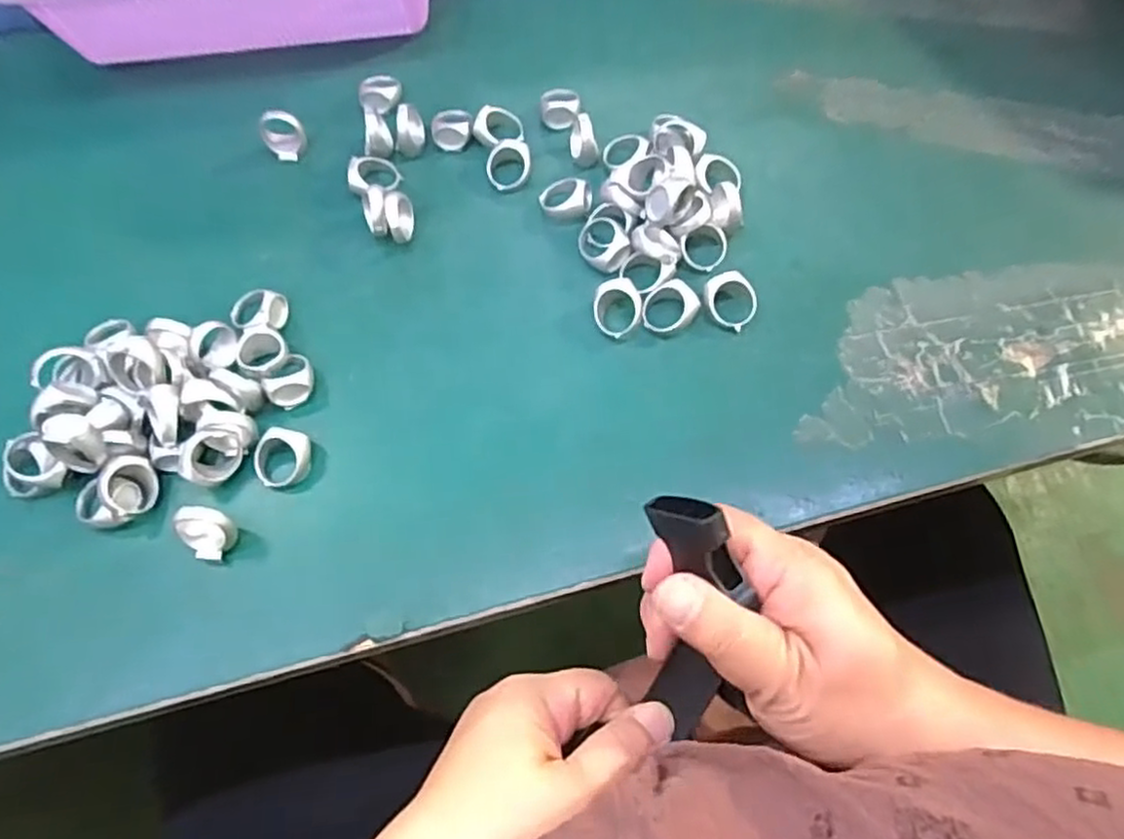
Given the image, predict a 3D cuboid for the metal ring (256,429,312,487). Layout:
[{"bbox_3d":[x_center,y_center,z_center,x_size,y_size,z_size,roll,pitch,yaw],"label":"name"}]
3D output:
[{"bbox_3d":[-0.130,0.018,0.322,0.024,0.016,0.024,-1,66,3],"label":"metal ring"}]

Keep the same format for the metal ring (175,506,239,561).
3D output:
[{"bbox_3d":[-0.155,0.049,0.304,0.019,0.029,0.020,-1,66,3],"label":"metal ring"}]

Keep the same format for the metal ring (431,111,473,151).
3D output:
[{"bbox_3d":[-0.062,-0.168,0.403,0.022,0.013,0.022,-1,66,3],"label":"metal ring"}]

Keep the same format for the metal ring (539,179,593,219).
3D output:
[{"bbox_3d":[0.002,-0.118,0.374,0.028,0.014,0.021,-5,66,1],"label":"metal ring"}]

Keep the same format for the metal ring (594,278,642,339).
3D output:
[{"bbox_3d":[0.027,-0.055,0.344,0.024,0.015,0.026,-1,66,3],"label":"metal ring"}]

